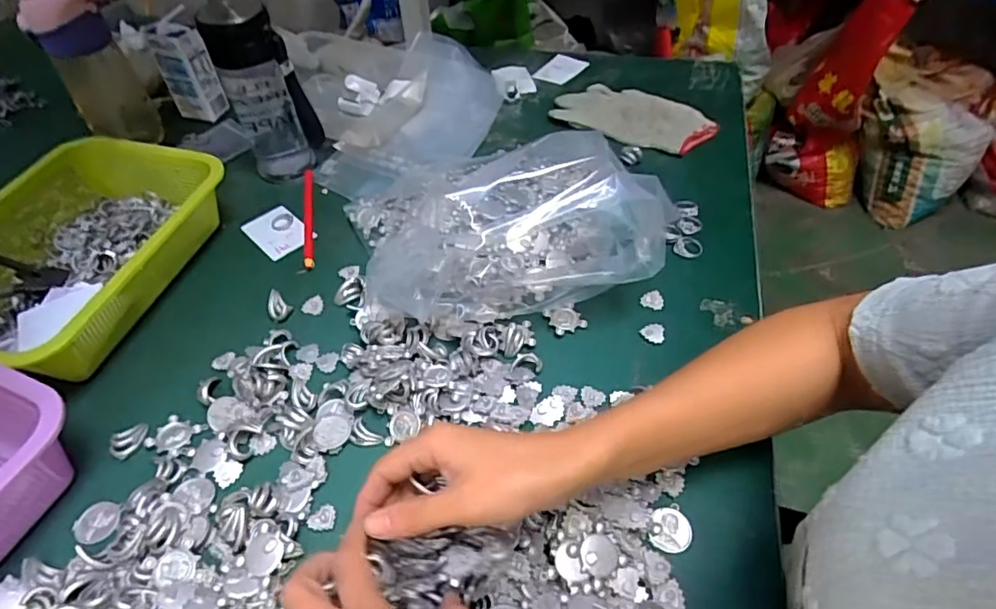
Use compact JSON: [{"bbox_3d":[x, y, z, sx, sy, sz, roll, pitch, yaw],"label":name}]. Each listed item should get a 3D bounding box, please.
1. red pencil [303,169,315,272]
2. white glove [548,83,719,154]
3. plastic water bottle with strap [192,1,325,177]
[{"bbox_3d":[-0.209,-0.096,0.615,0.012,0.010,0.168,-10,50,-8],"label":"red pencil"},{"bbox_3d":[0.173,-0.241,0.703,0.193,0.016,0.104,30,56,24],"label":"white glove"},{"bbox_3d":[-0.257,-0.238,0.628,0.079,0.180,0.093,-17,51,-14],"label":"plastic water bottle with strap"}]

